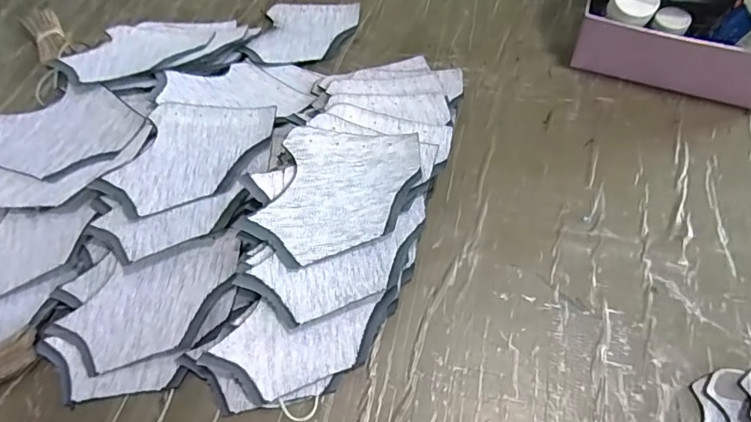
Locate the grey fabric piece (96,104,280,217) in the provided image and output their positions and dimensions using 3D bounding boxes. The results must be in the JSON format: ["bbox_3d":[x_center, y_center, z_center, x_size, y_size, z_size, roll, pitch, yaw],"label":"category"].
[{"bbox_3d":[-0.149,-0.048,0.383,0.097,0.009,0.115,17,63,12],"label":"grey fabric piece"}]

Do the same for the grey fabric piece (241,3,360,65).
[{"bbox_3d":[-0.076,-0.191,0.508,0.105,0.012,0.104,3,60,6],"label":"grey fabric piece"}]

